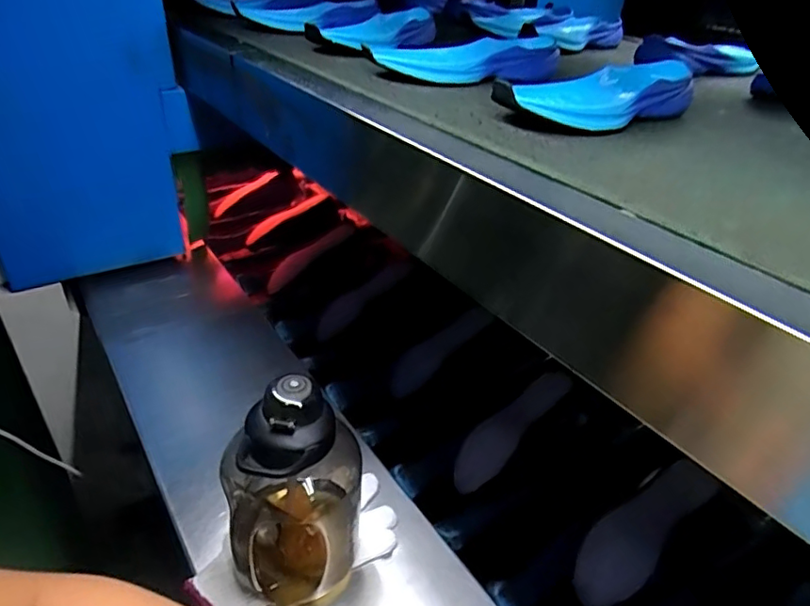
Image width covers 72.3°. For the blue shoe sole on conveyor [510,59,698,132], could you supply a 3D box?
[{"bbox_3d":[0.195,-0.206,0.549,0.217,0.050,0.083,-21,43,-34],"label":"blue shoe sole on conveyor"}]

